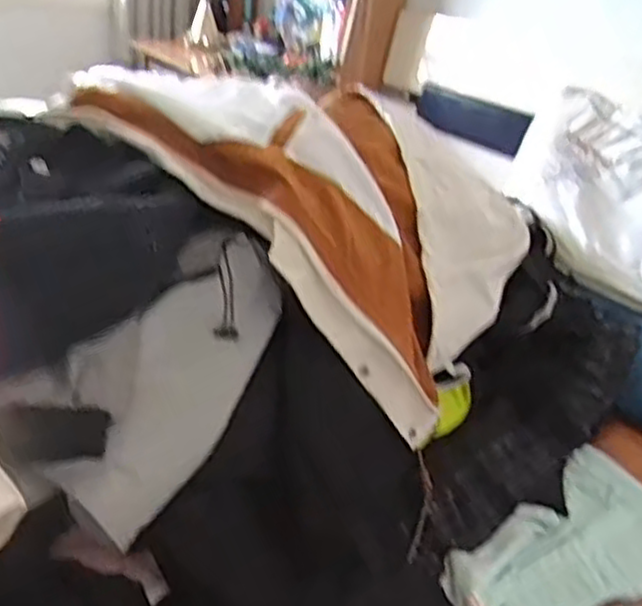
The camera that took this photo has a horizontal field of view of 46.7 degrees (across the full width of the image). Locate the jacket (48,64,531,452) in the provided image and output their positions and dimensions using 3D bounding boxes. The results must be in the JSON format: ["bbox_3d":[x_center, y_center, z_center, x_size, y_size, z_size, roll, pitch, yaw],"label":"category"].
[{"bbox_3d":[-0.036,-0.121,0.923,0.523,0.247,0.395,17,28,23],"label":"jacket"}]

